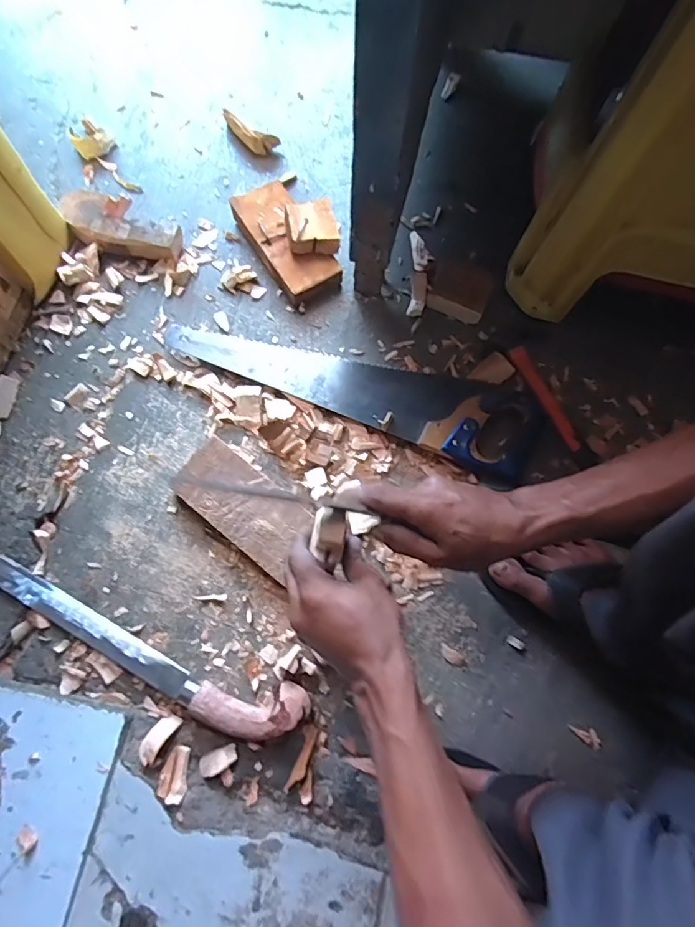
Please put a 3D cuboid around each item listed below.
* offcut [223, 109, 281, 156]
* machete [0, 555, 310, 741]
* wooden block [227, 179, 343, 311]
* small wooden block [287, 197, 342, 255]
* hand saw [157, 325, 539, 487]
[{"bbox_3d":[-0.148,-0.497,0.739,0.092,0.030,0.028,28,75,6],"label":"offcut"},{"bbox_3d":[-0.248,0.198,0.546,0.422,0.024,0.069,24,75,5],"label":"machete"},{"bbox_3d":[-0.086,-0.306,0.680,0.081,0.041,0.170,-32,77,-10],"label":"wooden block"},{"bbox_3d":[-0.046,-0.317,0.656,0.063,0.027,0.067,-10,75,-5],"label":"small wooden block"},{"bbox_3d":[0.013,-0.116,0.635,0.479,0.024,0.118,23,74,5],"label":"hand saw"}]

